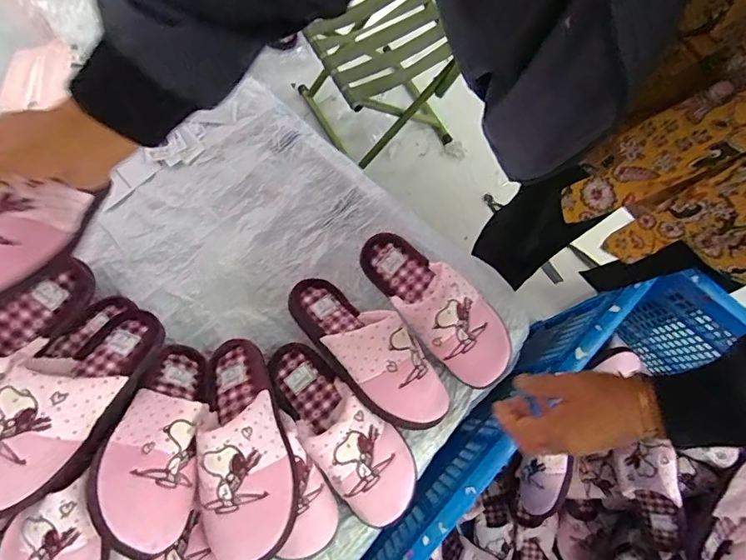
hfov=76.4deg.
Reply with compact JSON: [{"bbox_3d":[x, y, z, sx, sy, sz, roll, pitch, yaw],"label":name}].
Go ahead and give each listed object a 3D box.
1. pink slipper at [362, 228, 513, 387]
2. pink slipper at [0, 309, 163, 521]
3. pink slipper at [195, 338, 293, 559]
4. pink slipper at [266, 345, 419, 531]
[{"bbox_3d":[0.079,0.032,0.625,0.238,0.076,0.097,40,76,9],"label":"pink slipper"},{"bbox_3d":[-0.321,0.124,0.496,0.112,0.069,0.244,31,54,7],"label":"pink slipper"},{"bbox_3d":[-0.149,0.175,0.525,0.099,0.087,0.243,-13,53,-6],"label":"pink slipper"},{"bbox_3d":[-0.037,0.178,0.581,0.097,0.061,0.248,-36,78,-11],"label":"pink slipper"}]

